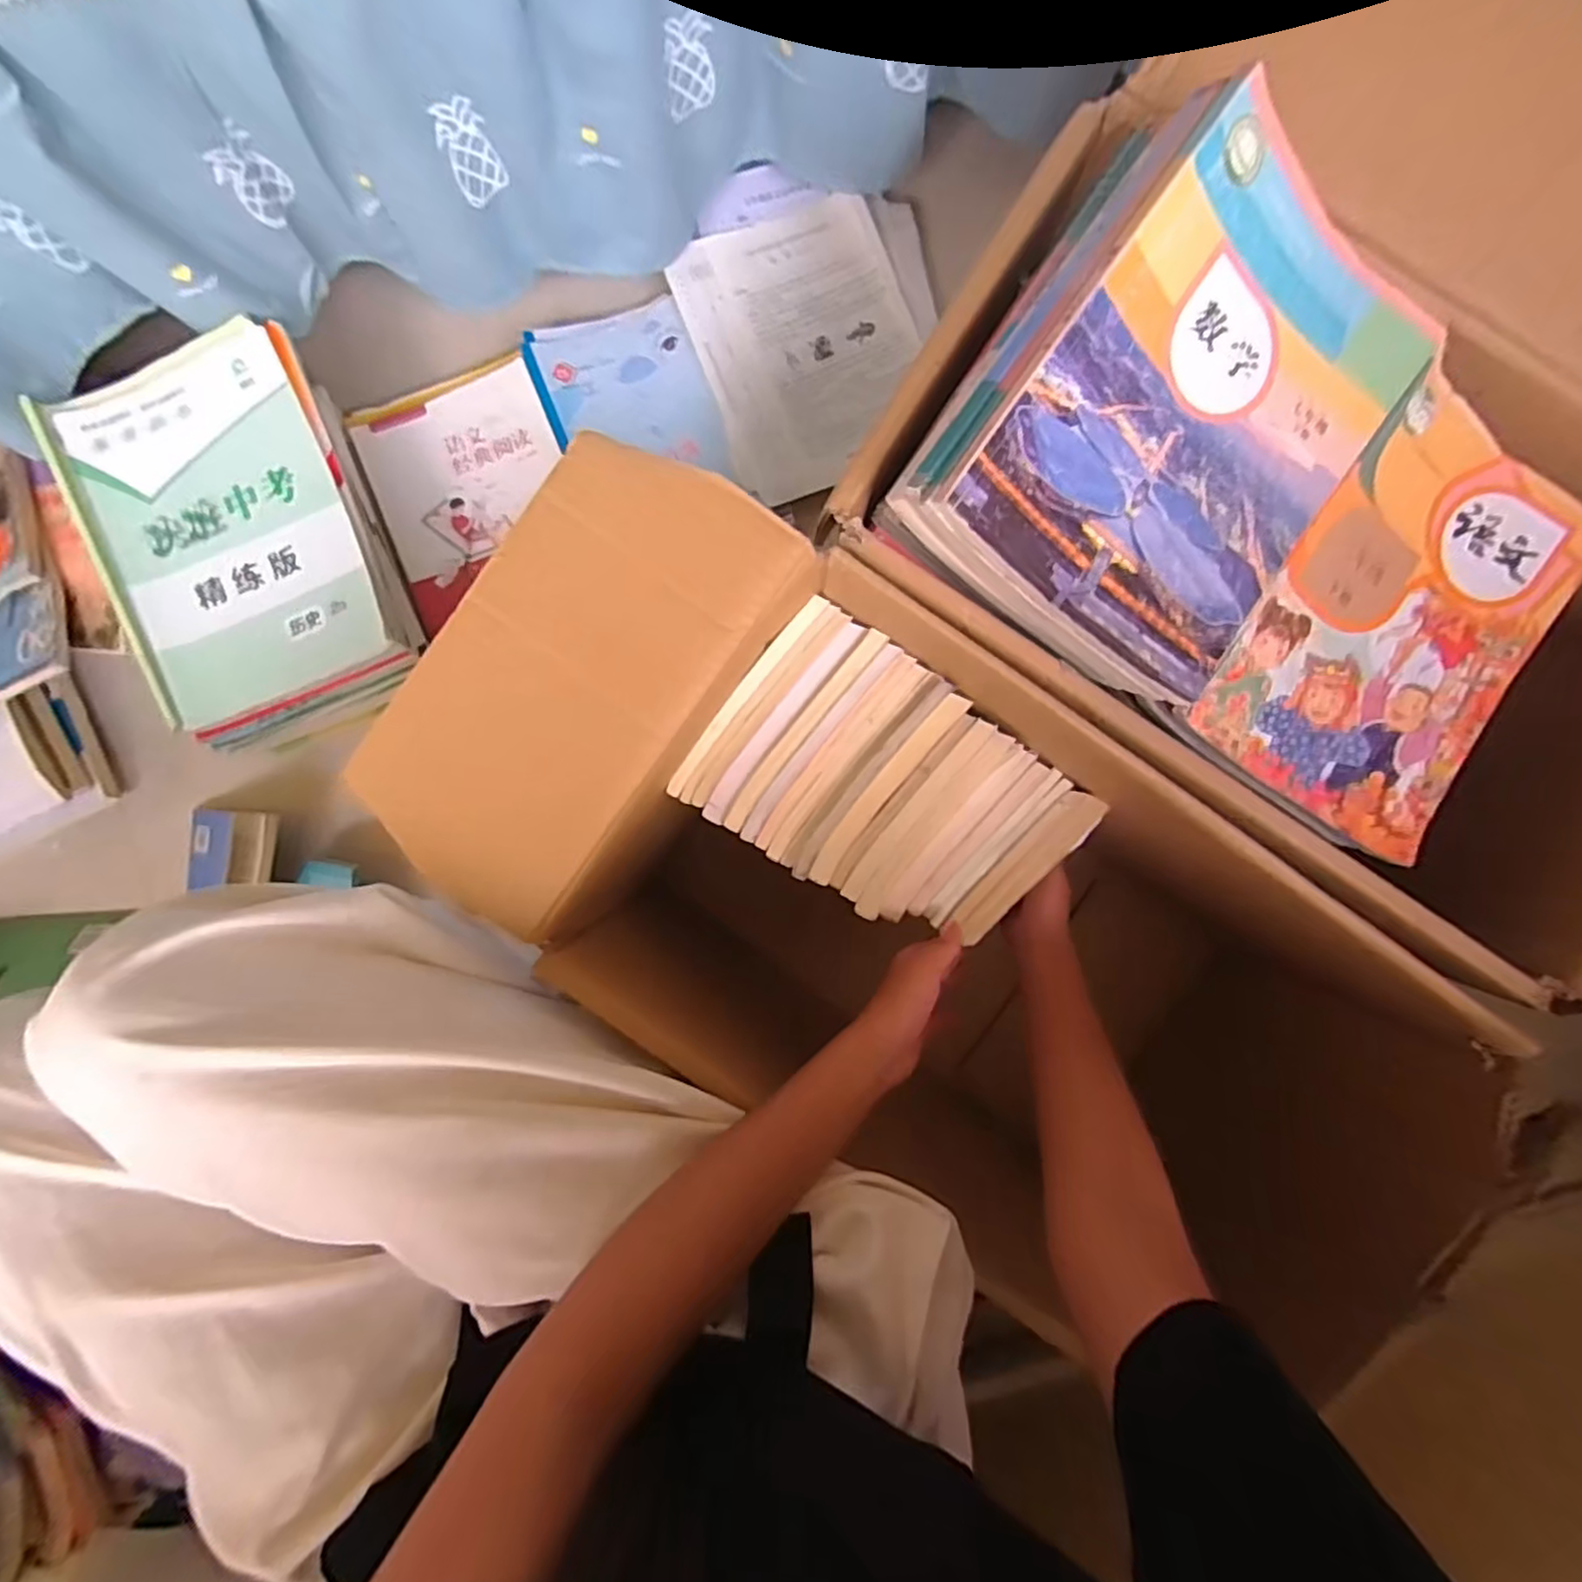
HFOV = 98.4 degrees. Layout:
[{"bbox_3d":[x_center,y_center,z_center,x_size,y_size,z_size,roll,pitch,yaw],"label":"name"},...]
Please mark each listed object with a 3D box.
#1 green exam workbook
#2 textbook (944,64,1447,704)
[{"bbox_3d":[-0.481,-0.223,0.578,0.204,0.030,0.296,-23,90,1],"label":"green exam workbook"},{"bbox_3d":[0.226,-0.205,0.376,0.184,0.019,0.259,36,90,-15],"label":"textbook"}]

